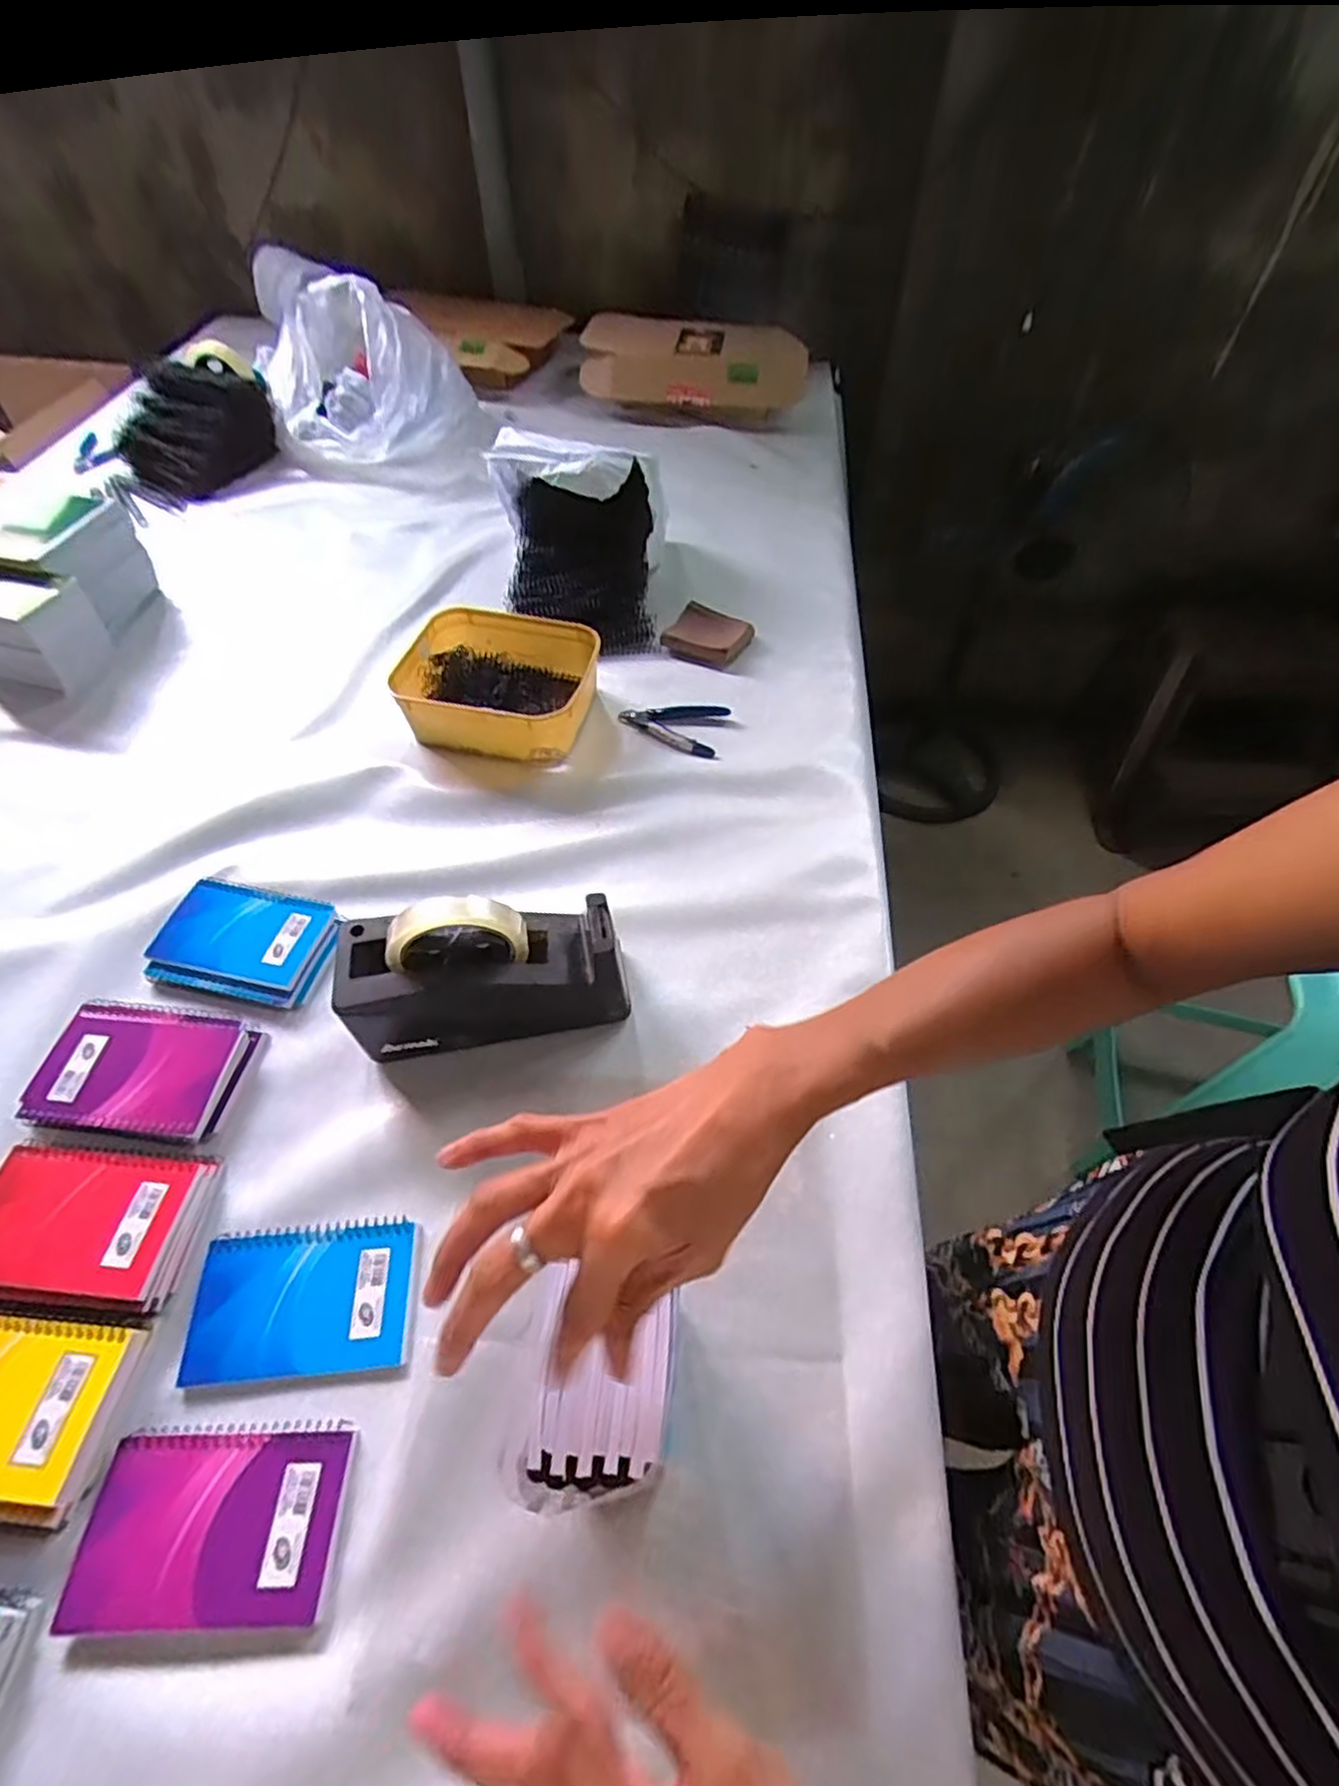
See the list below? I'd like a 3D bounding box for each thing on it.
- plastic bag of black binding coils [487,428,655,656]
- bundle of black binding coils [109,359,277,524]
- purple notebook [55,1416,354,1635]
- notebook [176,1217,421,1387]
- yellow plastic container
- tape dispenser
[{"bbox_3d":[-0.109,-0.431,0.876,0.192,0.132,0.256,-7,53,-5],"label":"plastic bag of black binding coils"},{"bbox_3d":[-0.724,-0.691,1.087,0.237,0.120,0.210,-22,56,-15],"label":"bundle of black binding coils"},{"bbox_3d":[-0.243,0.337,0.388,0.128,0.012,0.082,0,53,0],"label":"purple notebook"},{"bbox_3d":[-0.230,0.254,0.455,0.134,0.006,0.085,-4,53,-3],"label":"notebook"},{"bbox_3d":[-0.186,-0.224,0.774,0.194,0.063,0.160,11,54,8],"label":"yellow plastic container"},{"bbox_3d":[-0.135,0.055,0.535,0.195,0.119,0.074,-7,54,-5],"label":"tape dispenser"}]

